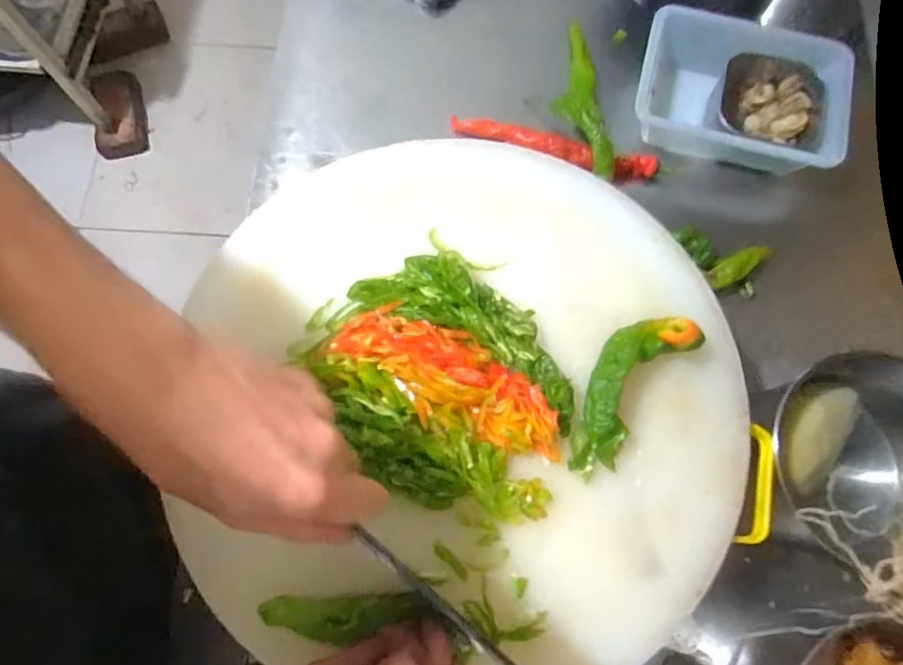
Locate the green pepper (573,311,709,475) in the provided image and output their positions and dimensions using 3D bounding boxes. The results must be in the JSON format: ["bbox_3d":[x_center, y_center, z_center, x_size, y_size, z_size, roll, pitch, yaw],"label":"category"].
[{"bbox_3d":[0.120,0.038,0.383,0.049,0.025,0.126,35,76,10],"label":"green pepper"}]

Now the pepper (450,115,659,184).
[{"bbox_3d":[0.104,-0.191,0.575,0.217,0.029,0.026,18,74,5],"label":"pepper"}]

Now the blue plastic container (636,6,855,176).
[{"bbox_3d":[0.289,-0.244,0.583,0.190,0.066,0.140,17,74,5],"label":"blue plastic container"}]

